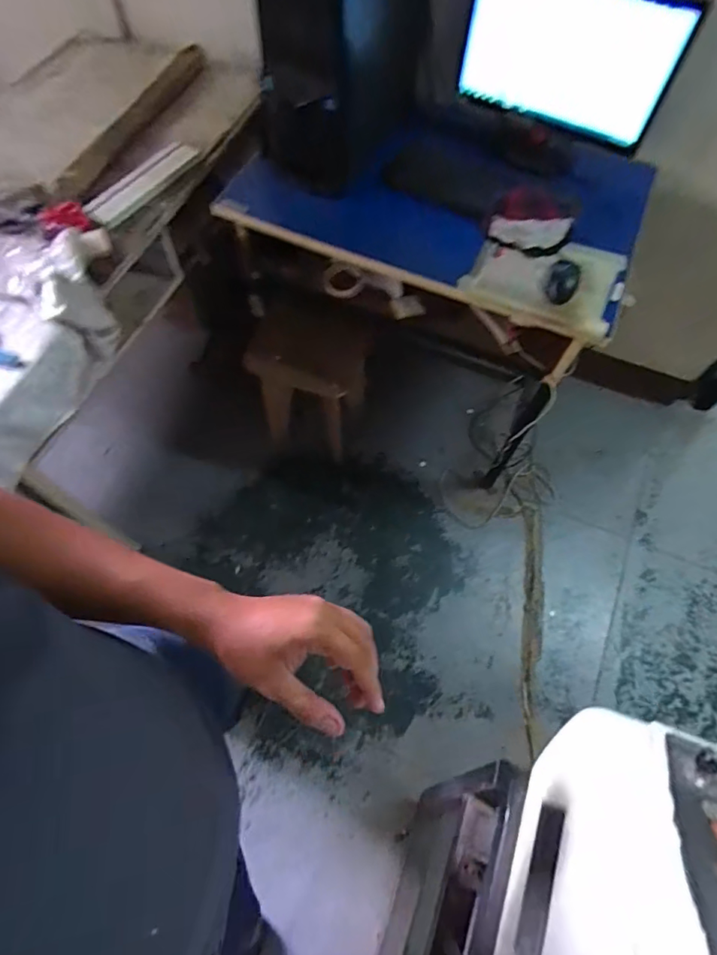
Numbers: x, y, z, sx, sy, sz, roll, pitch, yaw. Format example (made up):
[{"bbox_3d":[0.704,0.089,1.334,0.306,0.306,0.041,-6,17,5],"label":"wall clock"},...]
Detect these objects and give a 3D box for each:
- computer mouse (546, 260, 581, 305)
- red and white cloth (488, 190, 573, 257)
[{"bbox_3d":[0.417,-0.403,1.021,0.057,0.028,0.111,17,65,6],"label":"computer mouse"},{"bbox_3d":[0.375,-0.552,1.080,0.160,0.034,0.164,22,66,8],"label":"red and white cloth"}]

